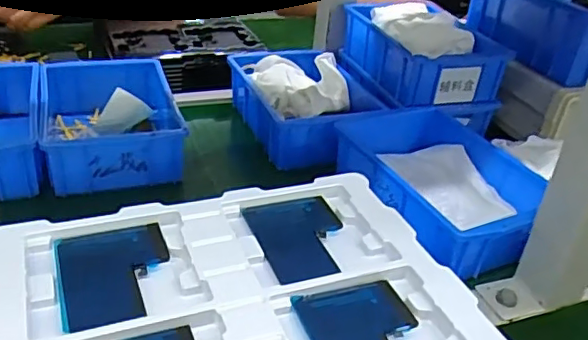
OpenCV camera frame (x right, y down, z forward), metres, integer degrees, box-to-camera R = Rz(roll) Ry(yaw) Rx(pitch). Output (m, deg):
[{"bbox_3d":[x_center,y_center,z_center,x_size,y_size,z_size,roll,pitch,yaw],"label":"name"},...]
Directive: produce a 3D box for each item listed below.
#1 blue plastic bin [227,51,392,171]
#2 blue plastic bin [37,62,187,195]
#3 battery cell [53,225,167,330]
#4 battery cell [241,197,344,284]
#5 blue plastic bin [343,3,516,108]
[{"bbox_3d":[0.011,-0.088,0.702,0.140,0.059,0.232,-7,35,-22],"label":"blue plastic bin"},{"bbox_3d":[-0.204,-0.057,0.633,0.130,0.061,0.205,-6,35,-20],"label":"blue plastic bin"},{"bbox_3d":[-0.114,0.062,0.366,0.069,0.004,0.086,-8,34,-22],"label":"battery cell"},{"bbox_3d":[0.005,0.047,0.411,0.066,0.006,0.086,-7,33,-20],"label":"battery cell"},{"bbox_3d":[0.162,-0.149,0.728,0.138,0.080,0.189,-5,33,-18],"label":"blue plastic bin"}]

